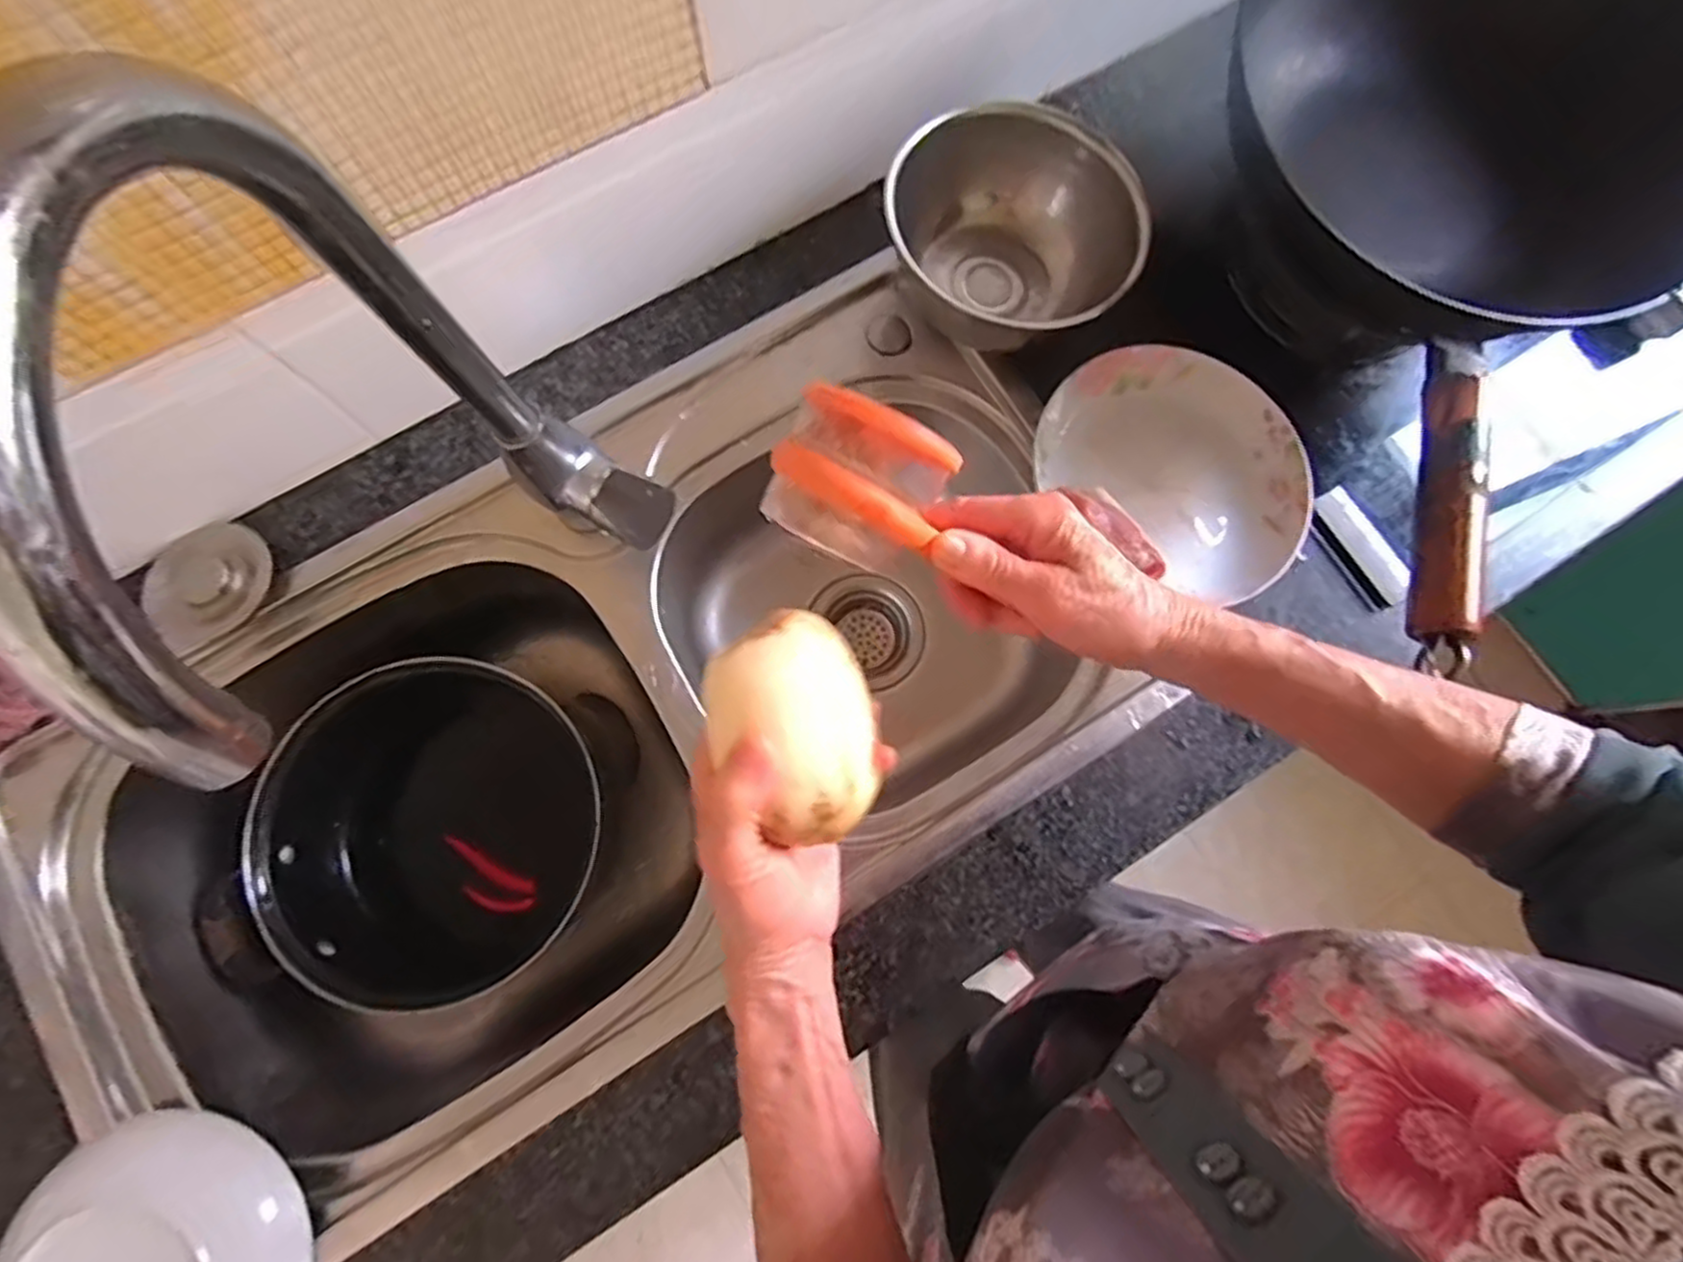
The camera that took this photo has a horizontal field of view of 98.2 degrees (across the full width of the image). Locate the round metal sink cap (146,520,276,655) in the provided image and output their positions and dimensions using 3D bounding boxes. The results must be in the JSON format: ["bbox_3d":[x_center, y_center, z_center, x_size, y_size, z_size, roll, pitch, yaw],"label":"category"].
[{"bbox_3d":[-0.434,-0.033,0.500,0.080,0.010,0.066,-36,110,-24],"label":"round metal sink cap"}]

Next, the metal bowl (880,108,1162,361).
[{"bbox_3d":[0.125,-0.285,0.537,0.177,0.090,0.157,25,79,5],"label":"metal bowl"}]

